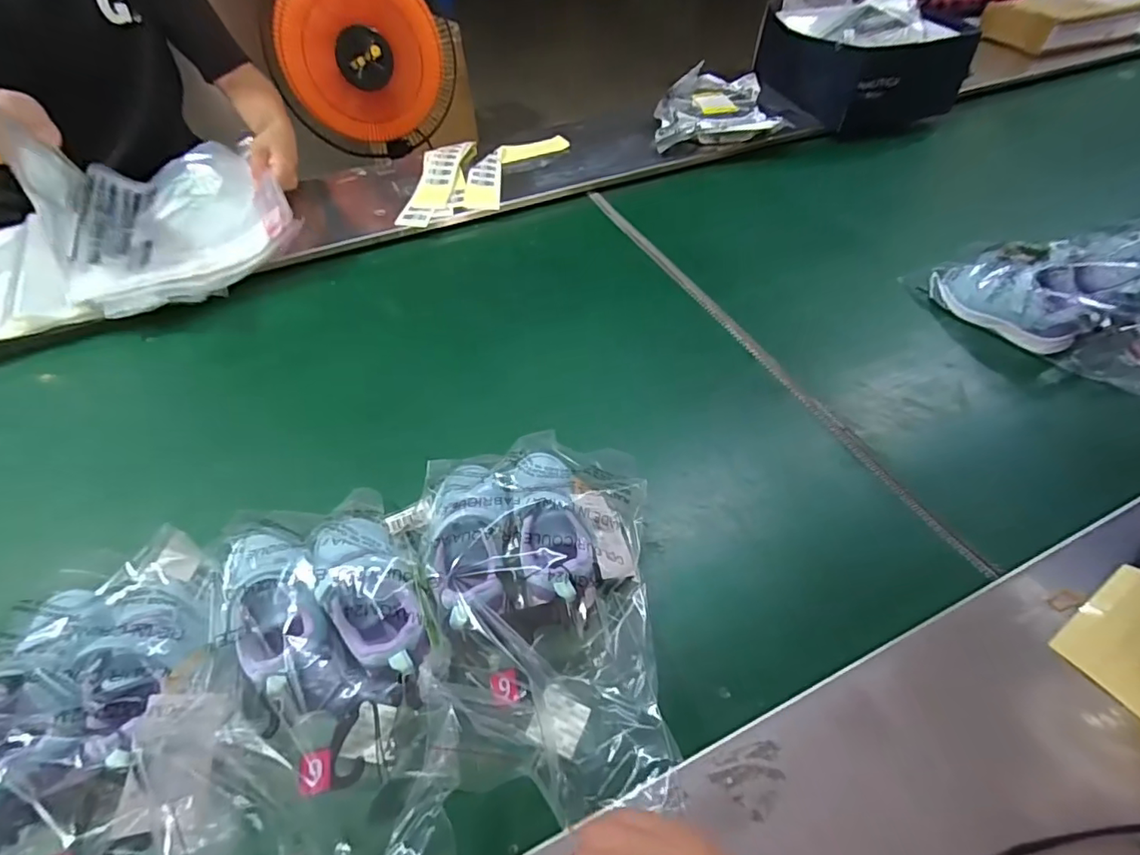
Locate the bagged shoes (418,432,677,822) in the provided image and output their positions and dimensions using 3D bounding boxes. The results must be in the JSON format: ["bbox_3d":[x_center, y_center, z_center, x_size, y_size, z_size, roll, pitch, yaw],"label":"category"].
[{"bbox_3d":[-0.028,0.121,0.423,0.192,0.061,0.305,-3,48,0],"label":"bagged shoes"}]

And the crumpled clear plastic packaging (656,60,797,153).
[{"bbox_3d":[0.263,-0.591,1.006,0.225,0.071,0.201,-4,48,0],"label":"crumpled clear plastic packaging"}]

